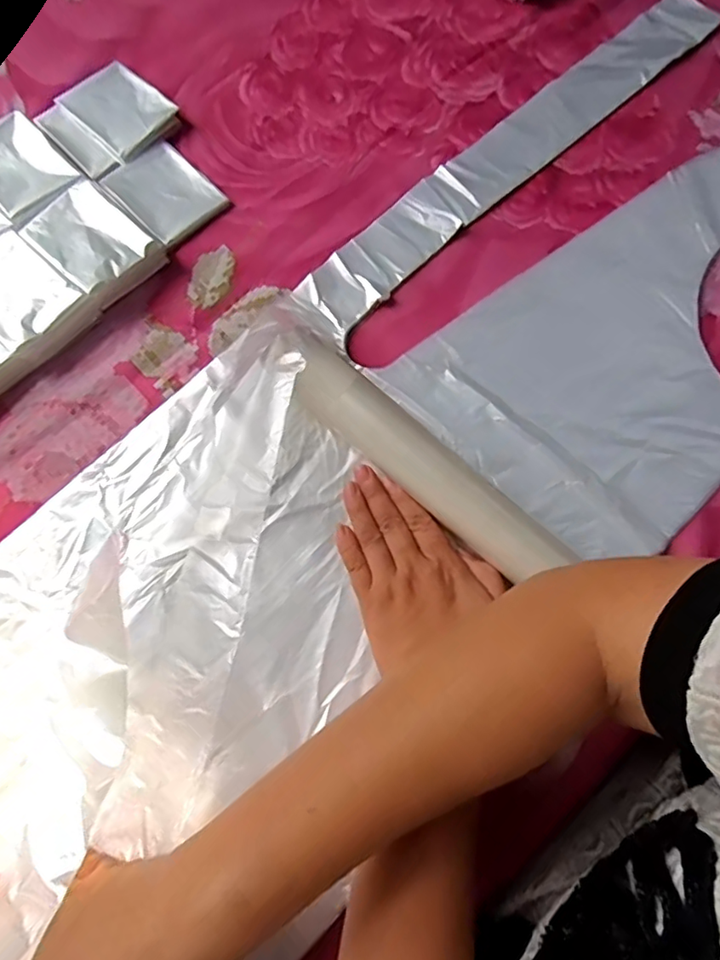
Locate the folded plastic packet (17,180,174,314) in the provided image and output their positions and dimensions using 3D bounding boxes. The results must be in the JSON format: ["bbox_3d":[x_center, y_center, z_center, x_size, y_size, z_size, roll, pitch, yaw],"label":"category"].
[{"bbox_3d":[-0.193,-0.171,0.419,0.083,0.028,0.063,42,81,11],"label":"folded plastic packet"}]

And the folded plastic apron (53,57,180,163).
[{"bbox_3d":[-0.195,-0.301,0.458,0.081,0.011,0.061,43,81,11],"label":"folded plastic apron"}]

